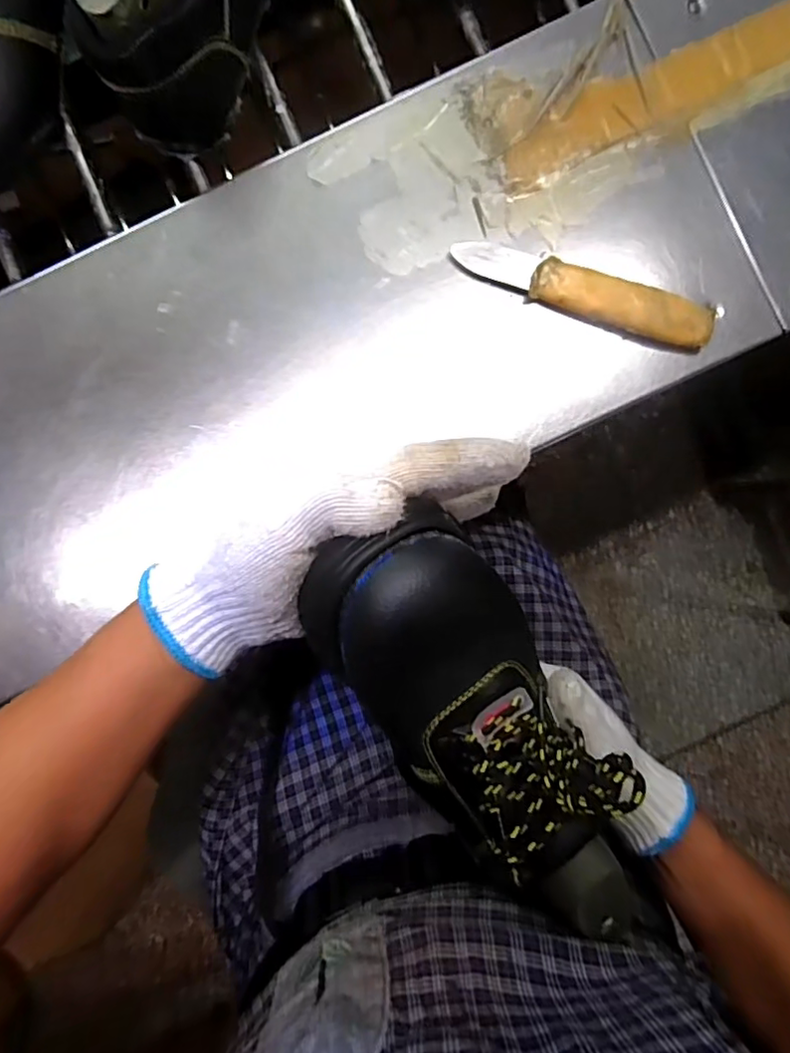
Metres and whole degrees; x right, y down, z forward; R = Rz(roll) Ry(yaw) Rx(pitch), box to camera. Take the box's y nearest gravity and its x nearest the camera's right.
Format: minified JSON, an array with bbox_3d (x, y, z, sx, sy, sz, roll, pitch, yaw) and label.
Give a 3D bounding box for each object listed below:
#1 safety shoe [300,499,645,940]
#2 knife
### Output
[{"bbox_3d":[0.048,0.098,0.289,0.088,0.092,0.229,-33,98,0],"label":"safety shoe"},{"bbox_3d":[0.116,-0.144,0.357,0.160,0.014,0.027,19,89,1],"label":"knife"}]

